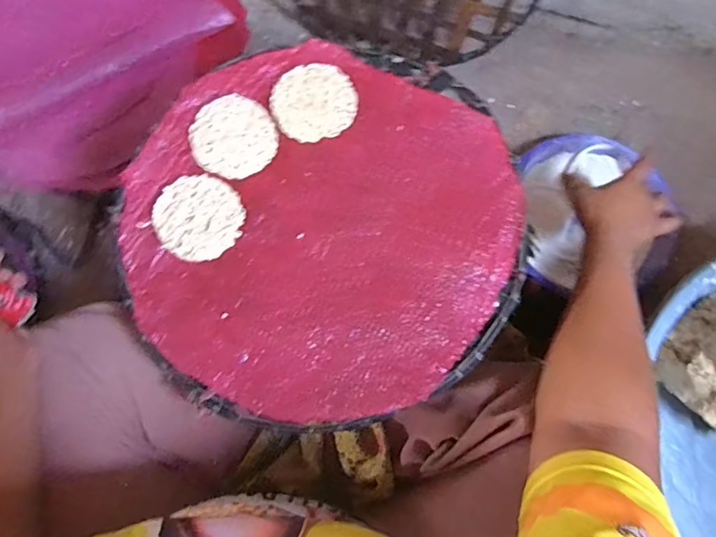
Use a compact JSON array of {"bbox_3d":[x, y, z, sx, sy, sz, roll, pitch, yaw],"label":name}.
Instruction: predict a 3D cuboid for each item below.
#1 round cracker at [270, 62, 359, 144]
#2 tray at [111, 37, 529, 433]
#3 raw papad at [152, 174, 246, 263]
[{"bbox_3d":[-0.042,-0.159,0.483,0.077,0.007,0.073,0,77,1],"label":"round cracker"},{"bbox_3d":[-0.031,-0.040,0.458,0.343,0.020,0.343,0,77,1],"label":"tray"},{"bbox_3d":[-0.144,-0.048,0.462,0.075,0.008,0.077,0,77,1],"label":"raw papad"}]

